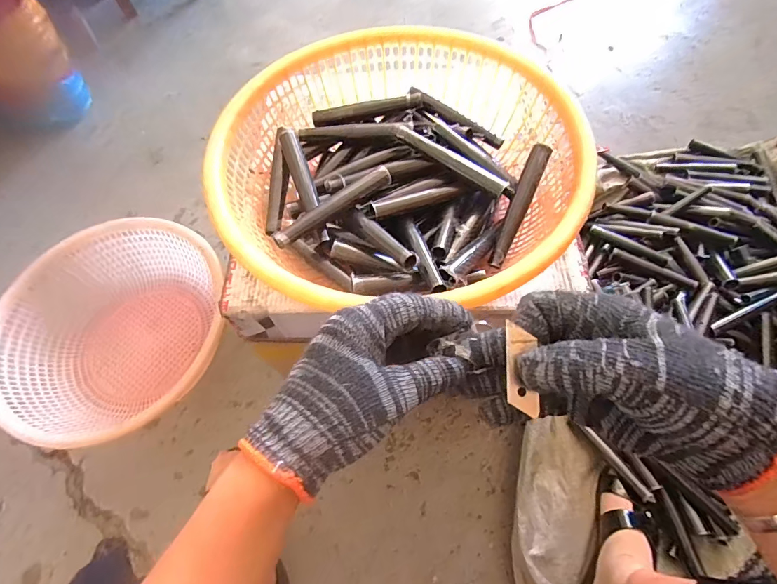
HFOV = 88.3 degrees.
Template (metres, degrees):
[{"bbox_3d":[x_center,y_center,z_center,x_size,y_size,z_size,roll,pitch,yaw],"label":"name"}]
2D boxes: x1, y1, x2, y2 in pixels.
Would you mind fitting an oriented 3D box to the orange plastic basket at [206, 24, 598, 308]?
[{"bbox_3d":[0.011,-0.147,0.474,0.384,0.105,0.378,-1,65,2],"label":"orange plastic basket"}]

